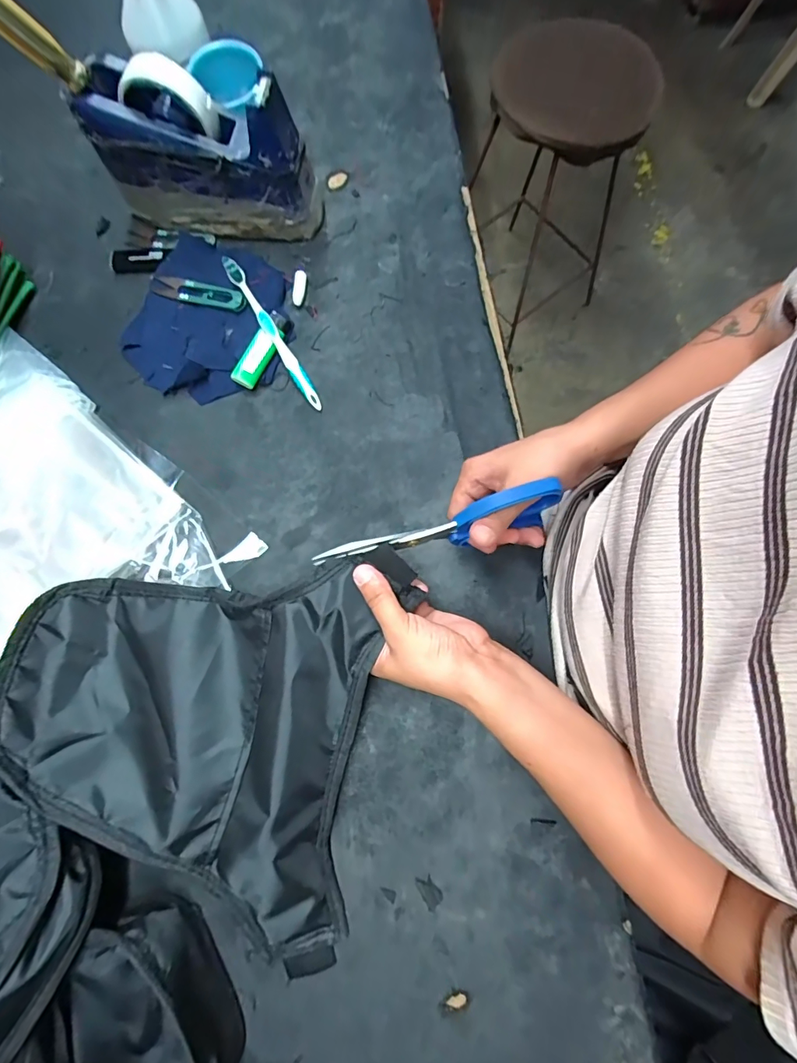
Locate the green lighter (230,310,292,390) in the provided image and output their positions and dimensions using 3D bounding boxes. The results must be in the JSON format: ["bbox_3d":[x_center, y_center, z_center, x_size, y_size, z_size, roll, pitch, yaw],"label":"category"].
[{"bbox_3d":[-0.135,-0.179,0.435,0.025,0.017,0.079,28,79,7],"label":"green lighter"}]

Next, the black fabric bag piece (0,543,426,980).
[{"bbox_3d":[-0.158,0.140,0.330,0.278,0.071,0.284,13,78,4],"label":"black fabric bag piece"}]

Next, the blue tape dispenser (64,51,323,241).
[{"bbox_3d":[-0.184,-0.360,0.428,0.201,0.110,0.065,11,78,4],"label":"blue tape dispenser"}]

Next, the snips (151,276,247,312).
[{"bbox_3d":[-0.204,-0.245,0.448,0.104,0.011,0.024,15,78,5],"label":"snips"}]

